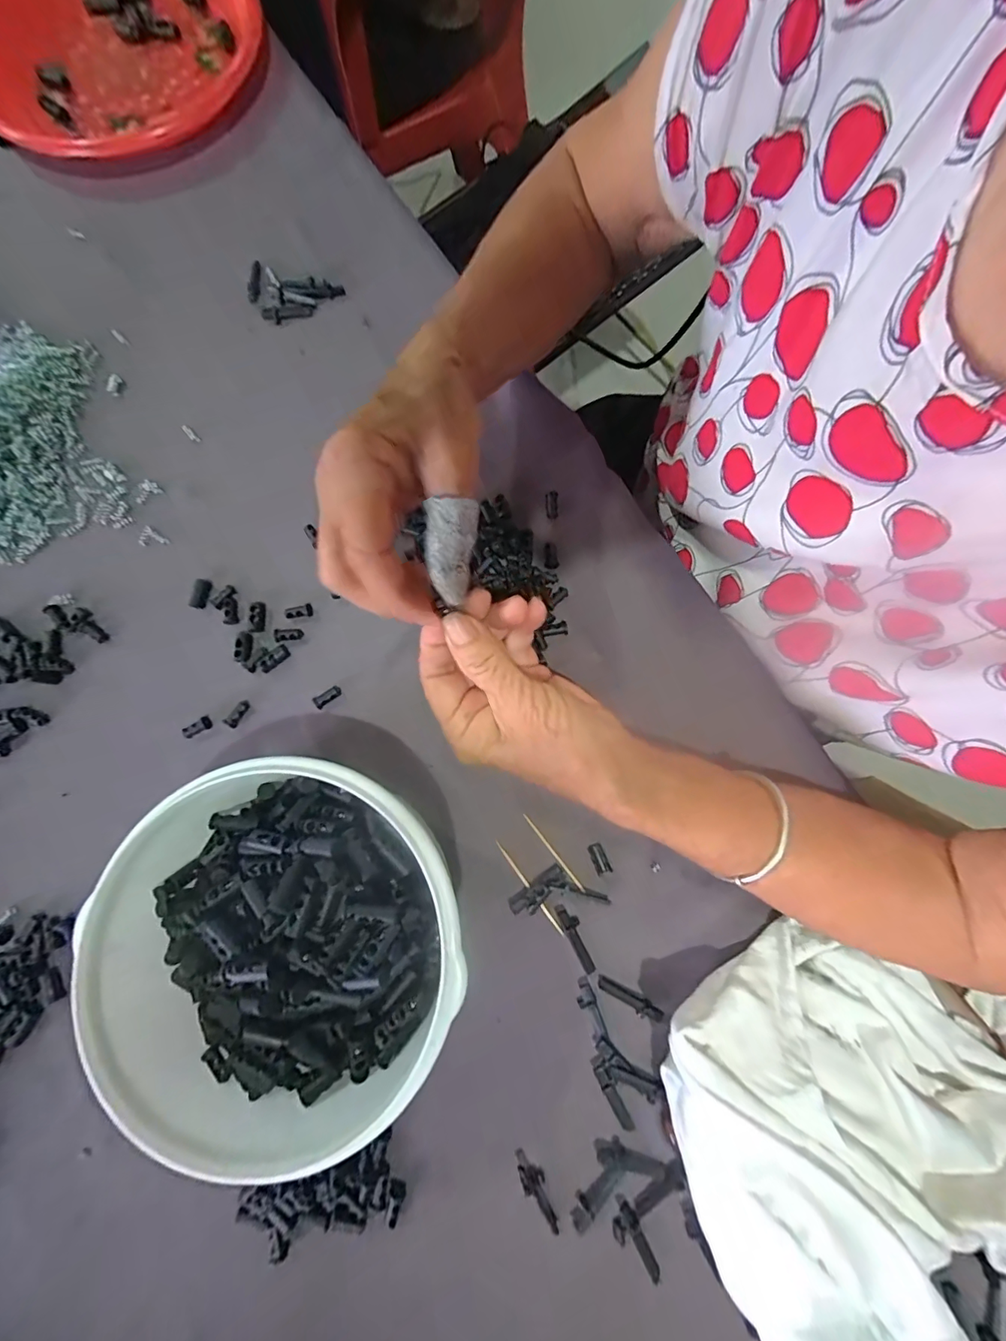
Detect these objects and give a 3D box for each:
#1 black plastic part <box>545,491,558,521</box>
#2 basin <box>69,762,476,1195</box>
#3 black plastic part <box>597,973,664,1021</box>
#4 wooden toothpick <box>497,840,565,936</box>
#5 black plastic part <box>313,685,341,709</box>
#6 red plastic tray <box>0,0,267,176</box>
[{"bbox_3d":[0.032,-0.108,0.313,0.008,0.004,0.018,-1,93,0],"label":"black plastic part"},{"bbox_3d":[-0.101,0.127,0.238,0.160,0.078,0.158,0,80,3],"label":"basin"},{"bbox_3d":[0.069,0.180,0.261,0.037,0.004,0.009,26,80,5],"label":"black plastic part"},{"bbox_3d":[0.014,0.124,0.272,0.004,0.004,0.061,-37,81,-6],"label":"wooden toothpick"},{"bbox_3d":[-0.109,0.016,0.296,0.018,0.005,0.008,-40,82,-7],"label":"black plastic part"},{"bbox_3d":[-0.308,-0.494,0.381,0.225,0.037,0.211,-36,81,-6],"label":"red plastic tray"}]

